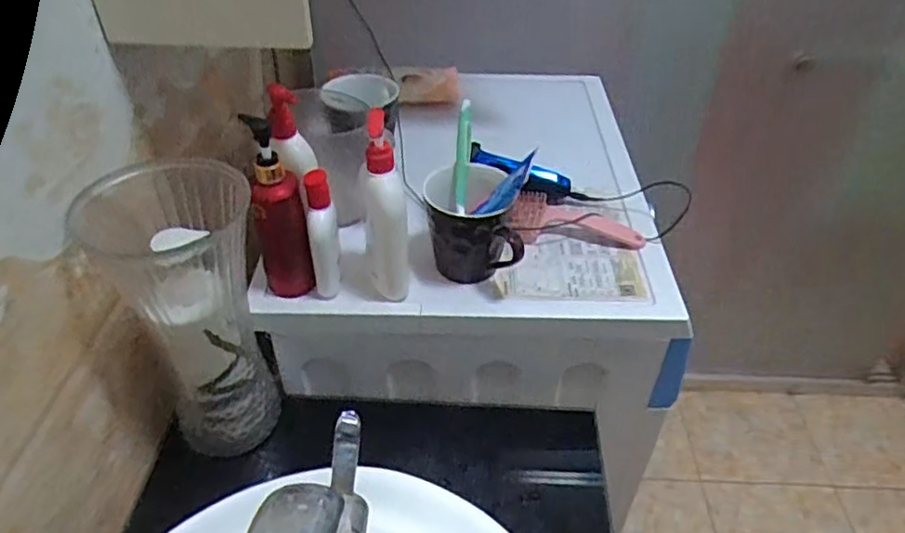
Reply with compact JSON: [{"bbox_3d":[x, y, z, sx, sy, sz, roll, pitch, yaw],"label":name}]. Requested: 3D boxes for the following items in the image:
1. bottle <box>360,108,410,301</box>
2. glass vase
[{"bbox_3d":[-0.069,-0.054,0.645,0.034,0.184,0.070,-15,48,-16],"label":"bottle"},{"bbox_3d":[-0.240,0.050,0.630,0.126,0.273,0.134,-19,45,-22],"label":"glass vase"}]

